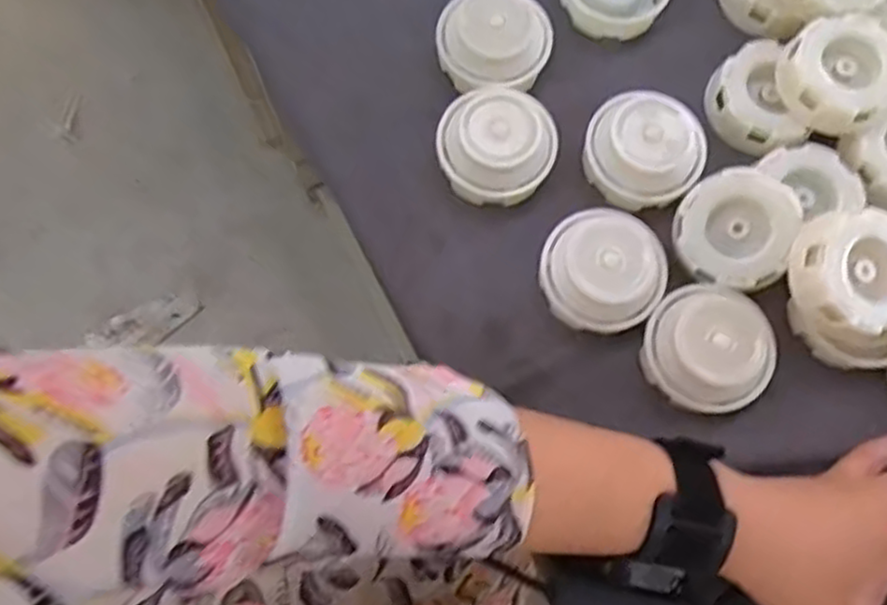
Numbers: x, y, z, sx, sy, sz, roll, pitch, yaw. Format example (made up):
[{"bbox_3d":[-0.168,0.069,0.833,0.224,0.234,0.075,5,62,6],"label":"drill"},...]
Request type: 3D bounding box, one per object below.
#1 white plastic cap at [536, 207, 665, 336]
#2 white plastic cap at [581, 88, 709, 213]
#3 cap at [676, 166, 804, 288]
[{"bbox_3d":[0.086,-0.017,0.395,0.064,0.033,0.059,1,70,-2],"label":"white plastic cap"},{"bbox_3d":[0.113,-0.087,0.416,0.066,0.033,0.056,28,71,8],"label":"white plastic cap"},{"bbox_3d":[0.157,-0.039,0.395,0.060,0.015,0.060,0,90,15],"label":"cap"}]

